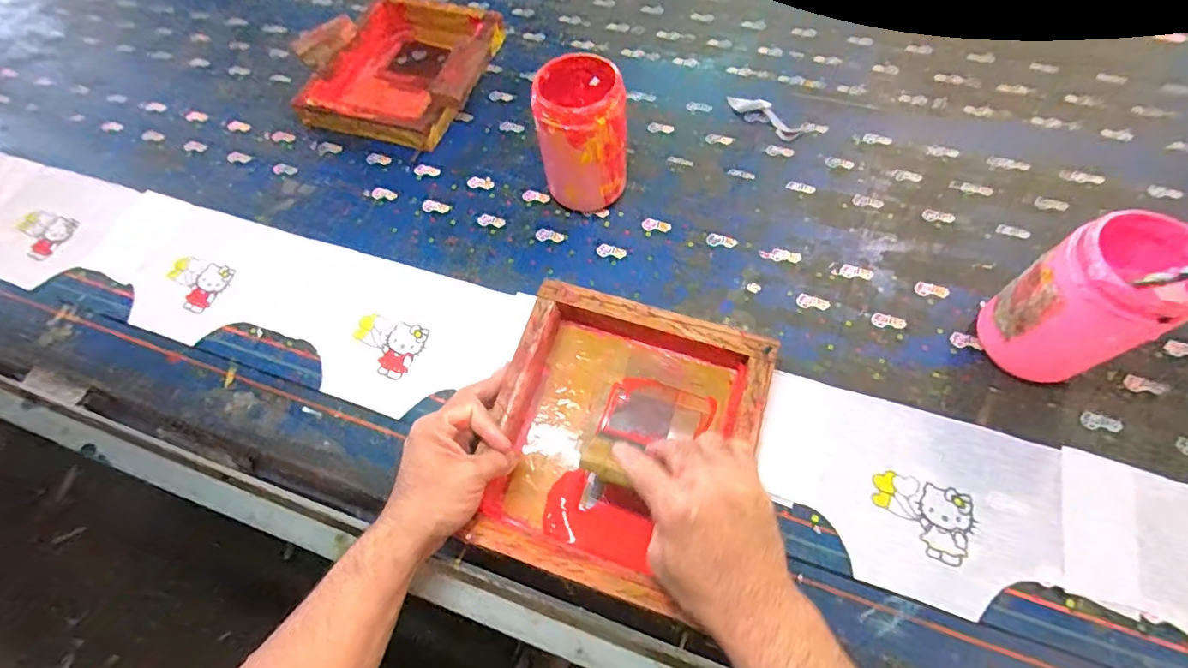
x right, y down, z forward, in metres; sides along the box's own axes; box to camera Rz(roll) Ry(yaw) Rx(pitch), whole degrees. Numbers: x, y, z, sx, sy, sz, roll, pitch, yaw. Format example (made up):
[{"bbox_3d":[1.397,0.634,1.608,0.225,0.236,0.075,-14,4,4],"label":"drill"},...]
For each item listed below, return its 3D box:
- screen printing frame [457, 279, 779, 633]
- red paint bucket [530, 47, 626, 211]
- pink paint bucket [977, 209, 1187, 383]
[{"bbox_3d":[0.023,0.096,0.486,0.228,0.056,0.254,16,64,12],"label":"screen printing frame"},{"bbox_3d":[-0.012,-0.212,0.575,0.088,0.154,0.088,-2,62,3],"label":"red paint bucket"},{"bbox_3d":[0.422,-0.024,0.452,0.096,0.153,0.094,-29,64,-11],"label":"pink paint bucket"}]

